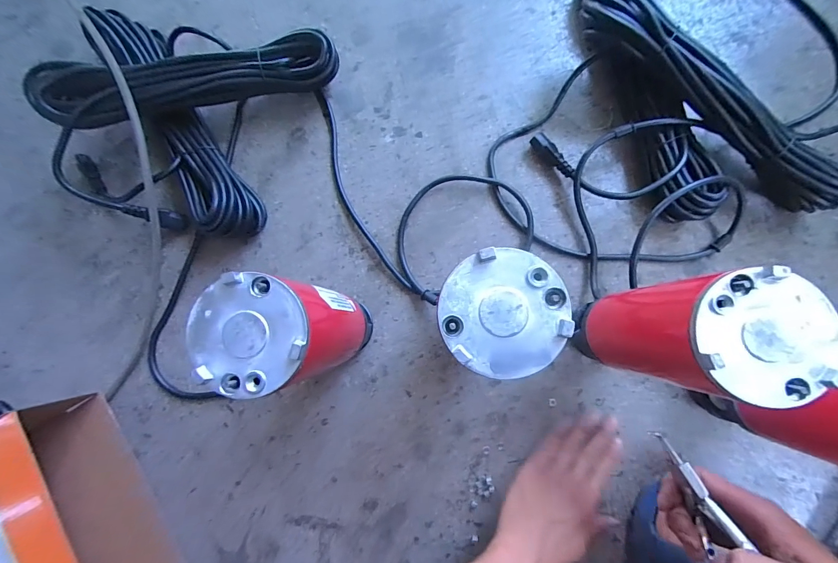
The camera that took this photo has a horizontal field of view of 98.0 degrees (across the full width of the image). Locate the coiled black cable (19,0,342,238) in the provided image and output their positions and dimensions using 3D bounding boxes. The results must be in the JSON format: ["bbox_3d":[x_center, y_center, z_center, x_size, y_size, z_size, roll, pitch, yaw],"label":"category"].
[{"bbox_3d":[-0.296,-0.205,0.448,0.316,0.087,0.263,19,85,6],"label":"coiled black cable"}]

